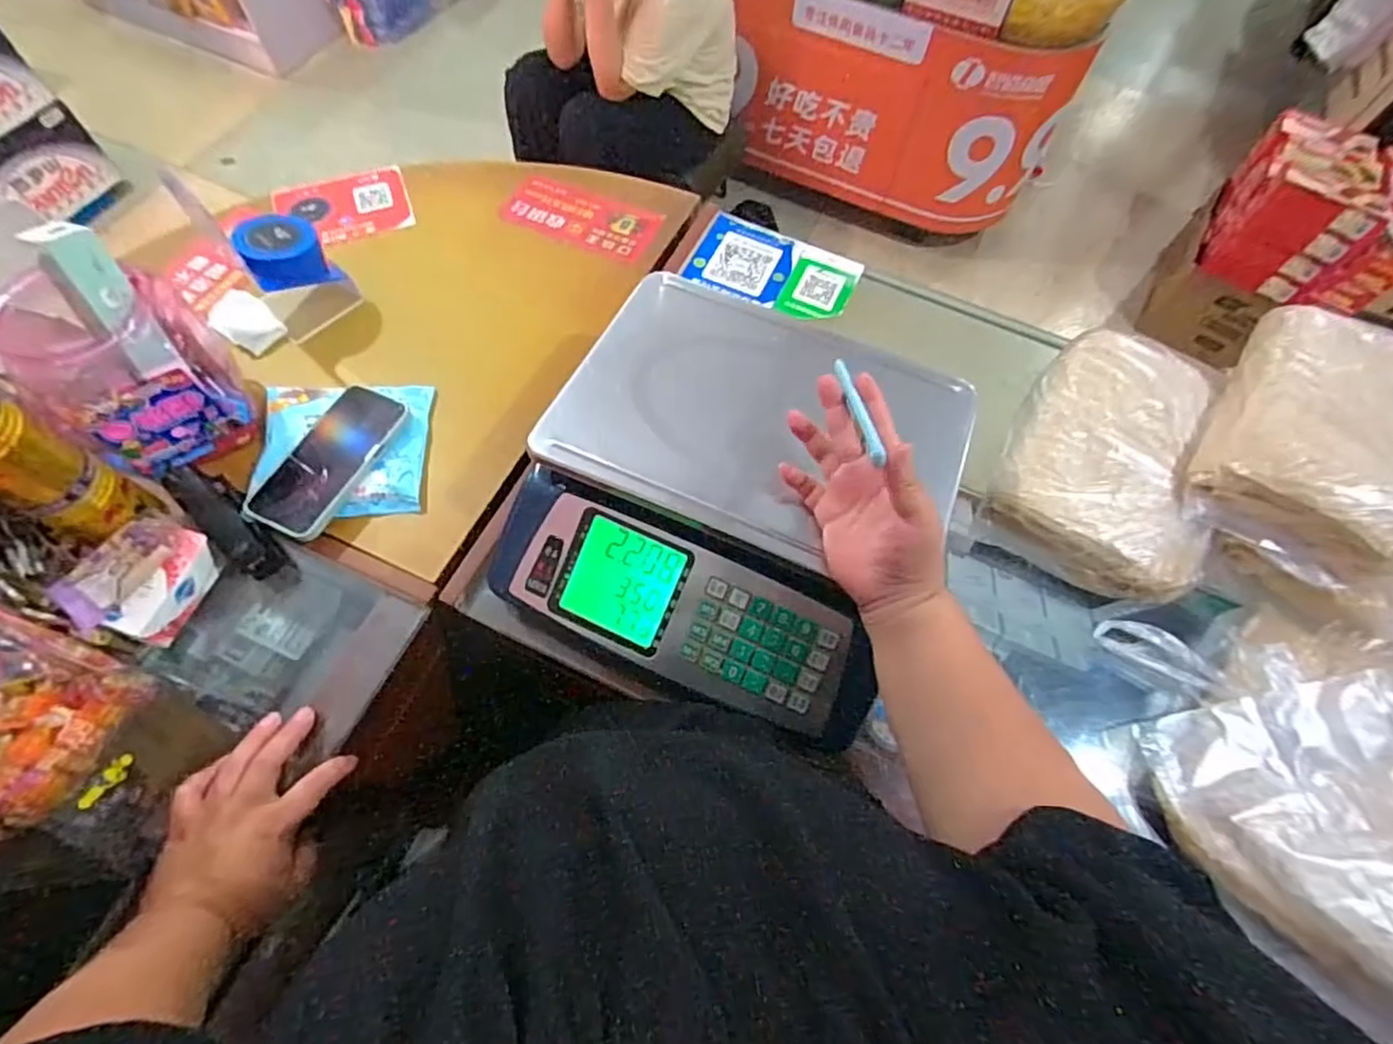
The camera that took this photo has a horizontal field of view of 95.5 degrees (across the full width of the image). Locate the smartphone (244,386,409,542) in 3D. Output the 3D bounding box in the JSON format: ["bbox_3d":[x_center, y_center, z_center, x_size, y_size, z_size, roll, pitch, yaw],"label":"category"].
[{"bbox_3d":[-0.359,-0.063,0.619,0.083,0.008,0.165,21,66,6],"label":"smartphone"}]

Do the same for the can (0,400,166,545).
[{"bbox_3d":[-0.522,-0.039,0.506,0.058,0.140,0.061,33,68,12],"label":"can"}]

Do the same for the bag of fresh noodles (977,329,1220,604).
[{"bbox_3d":[0.432,-0.070,0.655,0.197,0.047,0.286,27,66,9],"label":"bag of fresh noodles"}]

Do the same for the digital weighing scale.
[{"bbox_3d":[0.038,-0.037,0.551,0.333,0.110,0.349,25,66,8],"label":"digital weighing scale"}]

